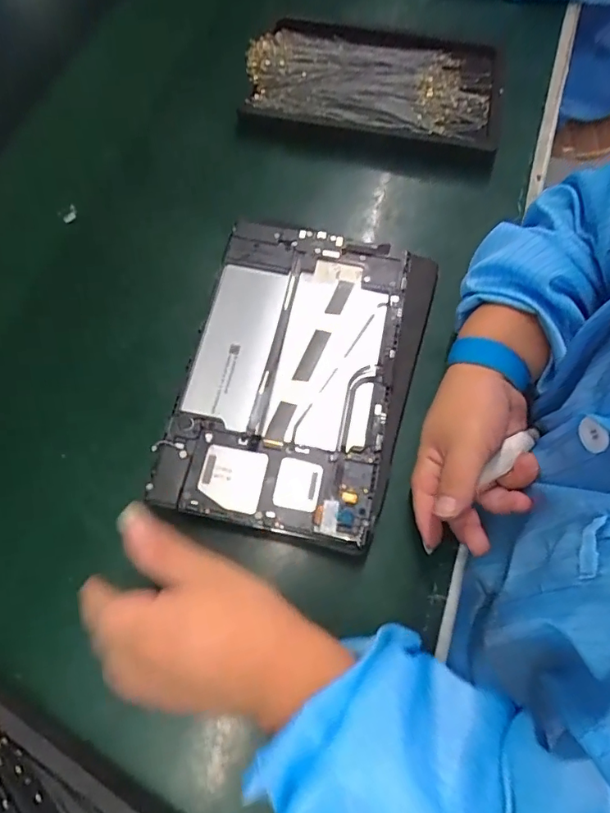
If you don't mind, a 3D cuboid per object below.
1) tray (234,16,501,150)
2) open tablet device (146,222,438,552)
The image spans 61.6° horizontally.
[{"bbox_3d":[0.064,-0.301,0.483,0.240,0.029,0.134,5,69,1],"label":"tray"},{"bbox_3d":[-0.004,-0.029,0.374,0.160,0.018,0.237,15,69,4],"label":"open tablet device"}]

